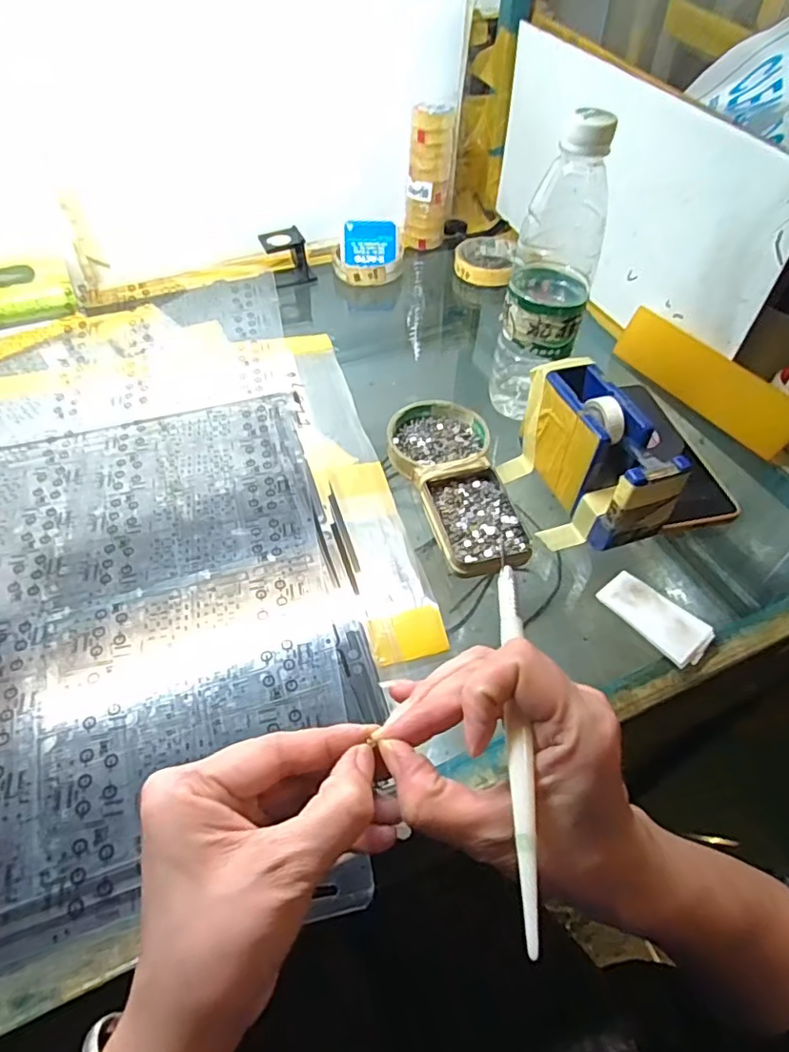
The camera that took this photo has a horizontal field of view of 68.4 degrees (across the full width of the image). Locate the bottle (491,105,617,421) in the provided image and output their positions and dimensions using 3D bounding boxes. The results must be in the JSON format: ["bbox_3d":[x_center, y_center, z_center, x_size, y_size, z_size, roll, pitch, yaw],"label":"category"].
[{"bbox_3d":[0.122,-0.190,0.455,0.061,0.224,0.070,13,52,9],"label":"bottle"}]

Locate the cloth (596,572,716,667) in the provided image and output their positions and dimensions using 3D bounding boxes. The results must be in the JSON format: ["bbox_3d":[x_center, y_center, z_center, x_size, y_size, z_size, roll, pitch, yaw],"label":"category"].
[{"bbox_3d":[0.175,0.063,0.394,0.037,0.013,0.072,-35,60,-26],"label":"cloth"}]

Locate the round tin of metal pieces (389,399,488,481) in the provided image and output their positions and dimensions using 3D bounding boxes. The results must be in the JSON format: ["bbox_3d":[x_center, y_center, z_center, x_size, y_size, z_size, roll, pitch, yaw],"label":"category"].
[{"bbox_3d":[0.034,-0.075,0.489,0.086,0.014,0.074,-16,53,-14],"label":"round tin of metal pieces"}]

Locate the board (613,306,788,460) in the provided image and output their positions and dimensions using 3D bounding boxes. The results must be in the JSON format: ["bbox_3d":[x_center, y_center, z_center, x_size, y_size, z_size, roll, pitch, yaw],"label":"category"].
[{"bbox_3d":[0.286,-0.138,0.539,0.011,0.052,0.185,-12,49,-35],"label":"board"}]

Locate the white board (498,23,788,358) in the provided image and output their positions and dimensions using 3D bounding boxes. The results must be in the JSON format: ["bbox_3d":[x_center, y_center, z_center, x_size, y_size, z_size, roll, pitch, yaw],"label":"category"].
[{"bbox_3d":[0.220,-0.338,0.588,0.013,0.186,0.417,-18,54,-15],"label":"white board"}]

